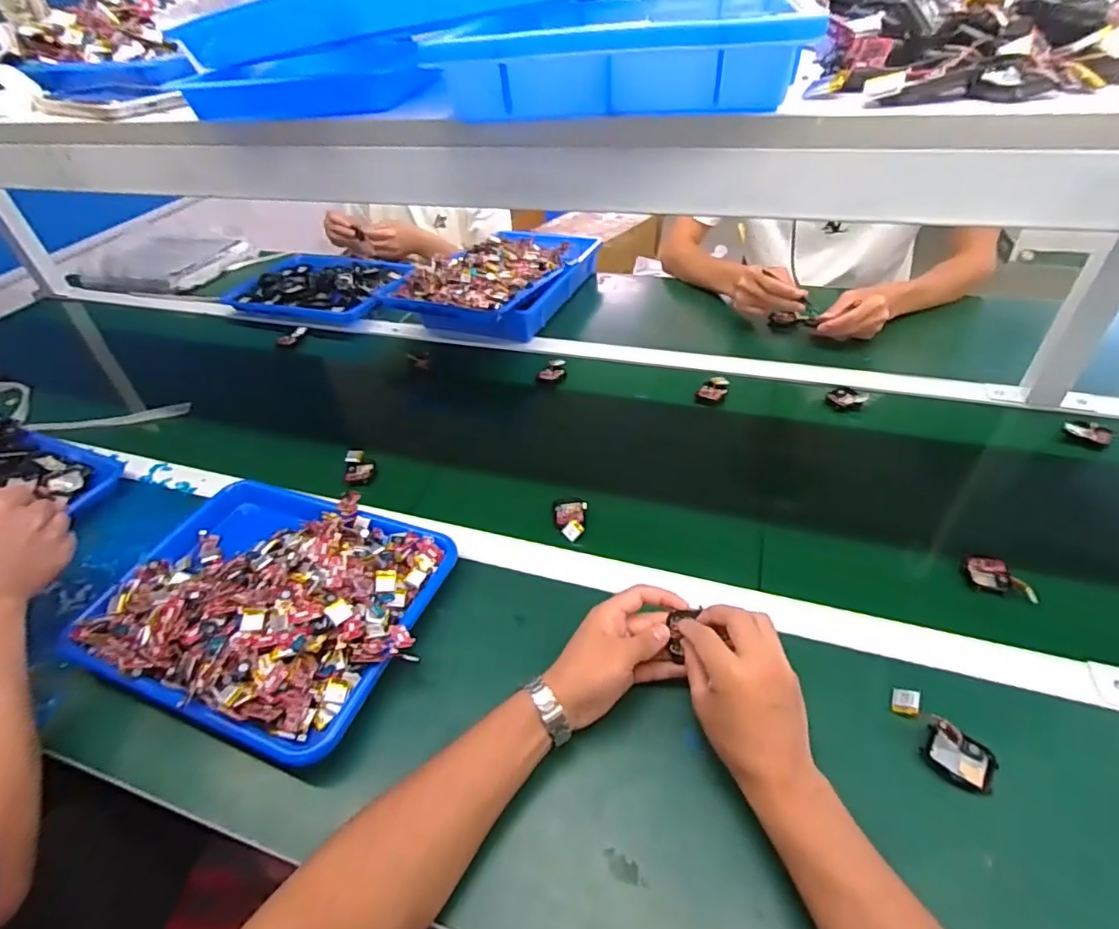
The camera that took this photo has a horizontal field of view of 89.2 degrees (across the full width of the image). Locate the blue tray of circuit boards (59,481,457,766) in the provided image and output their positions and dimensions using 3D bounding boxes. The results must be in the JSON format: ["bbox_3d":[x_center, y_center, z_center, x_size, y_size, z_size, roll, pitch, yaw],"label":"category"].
[{"bbox_3d":[-0.291,0.126,0.569,0.320,0.052,0.244,12,45,20],"label":"blue tray of circuit boards"}]

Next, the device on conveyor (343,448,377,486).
[{"bbox_3d":[-0.269,0.003,0.766,0.036,0.019,0.067,-14,42,-8],"label":"device on conveyor"}]

